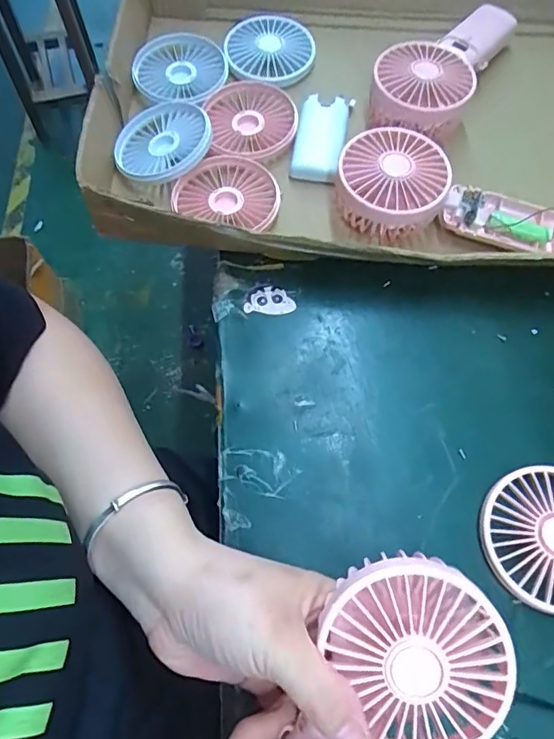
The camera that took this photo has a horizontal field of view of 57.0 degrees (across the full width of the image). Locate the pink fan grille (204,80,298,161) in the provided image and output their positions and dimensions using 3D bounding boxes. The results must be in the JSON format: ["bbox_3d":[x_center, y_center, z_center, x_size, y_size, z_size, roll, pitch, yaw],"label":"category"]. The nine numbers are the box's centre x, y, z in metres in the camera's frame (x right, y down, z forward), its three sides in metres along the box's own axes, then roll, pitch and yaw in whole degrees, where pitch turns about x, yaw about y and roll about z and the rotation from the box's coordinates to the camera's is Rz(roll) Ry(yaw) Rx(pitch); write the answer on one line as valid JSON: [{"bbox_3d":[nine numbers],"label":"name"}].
[{"bbox_3d":[-0.023,-0.225,0.463,0.077,0.019,0.089,-10,66,-3],"label":"pink fan grille"}]

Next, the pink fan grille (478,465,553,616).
[{"bbox_3d":[0.174,0.106,0.322,0.086,0.013,0.085,0,66,1],"label":"pink fan grille"}]

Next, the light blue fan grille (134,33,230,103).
[{"bbox_3d":[-0.091,-0.282,0.481,0.085,0.017,0.083,0,66,1],"label":"light blue fan grille"}]

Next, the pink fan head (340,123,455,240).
[{"bbox_3d":[0.092,-0.151,0.415,0.084,0.050,0.088,0,66,1],"label":"pink fan head"}]

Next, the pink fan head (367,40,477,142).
[{"bbox_3d":[0.129,-0.251,0.454,0.083,0.037,0.086,16,67,8],"label":"pink fan head"}]

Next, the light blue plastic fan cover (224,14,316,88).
[{"bbox_3d":[-0.008,-0.308,0.495,0.083,0.022,0.084,42,79,15],"label":"light blue plastic fan cover"}]

